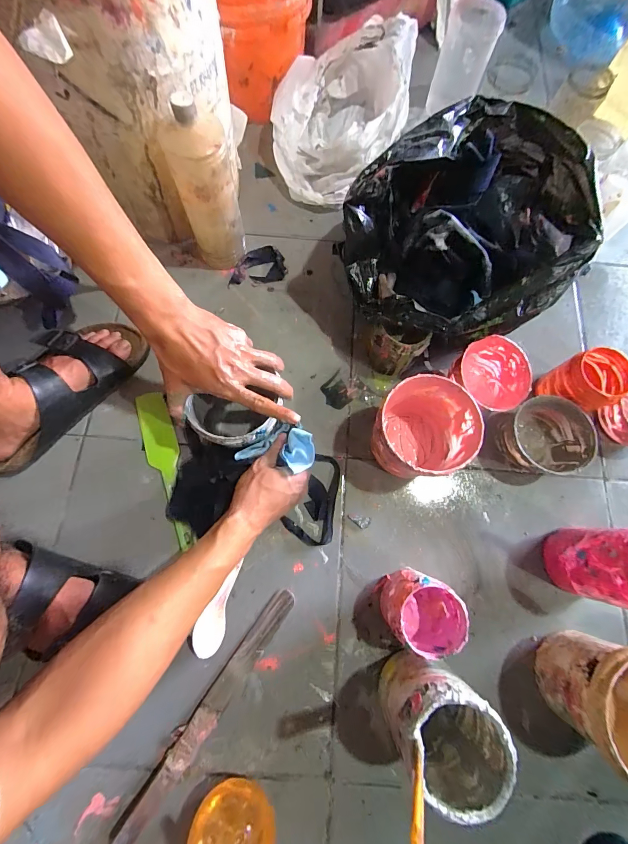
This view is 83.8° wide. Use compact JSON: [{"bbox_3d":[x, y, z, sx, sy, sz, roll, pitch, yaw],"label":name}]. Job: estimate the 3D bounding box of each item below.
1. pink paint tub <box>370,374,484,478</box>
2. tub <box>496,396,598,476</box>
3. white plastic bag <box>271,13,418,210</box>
[{"bbox_3d":[0.149,0.014,0.491,0.121,0.116,0.129,0,74,-2],"label":"pink paint tub"},{"bbox_3d":[0.341,0.024,0.521,0.109,0.066,0.109,0,74,-2],"label":"tub"},{"bbox_3d":[0.047,-0.589,0.658,0.225,0.128,0.340,33,76,7],"label":"white plastic bag"}]

